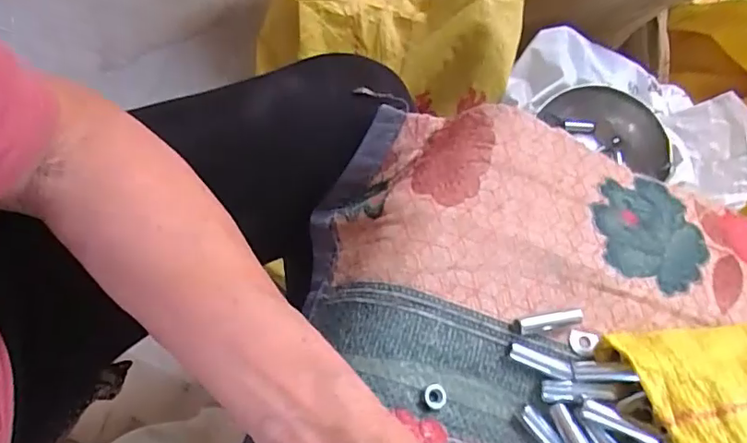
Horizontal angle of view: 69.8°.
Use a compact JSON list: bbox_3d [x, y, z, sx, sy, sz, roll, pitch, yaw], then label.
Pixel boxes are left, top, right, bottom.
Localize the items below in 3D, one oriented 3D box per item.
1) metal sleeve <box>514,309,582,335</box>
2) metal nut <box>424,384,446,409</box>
[{"bbox_3d":[0.109,0.062,0.332,0.044,0.008,0.010,-7,71,-13],"label":"metal sleeve"},{"bbox_3d":[0.036,0.101,0.310,0.013,0.004,0.014,3,69,-9],"label":"metal nut"}]

